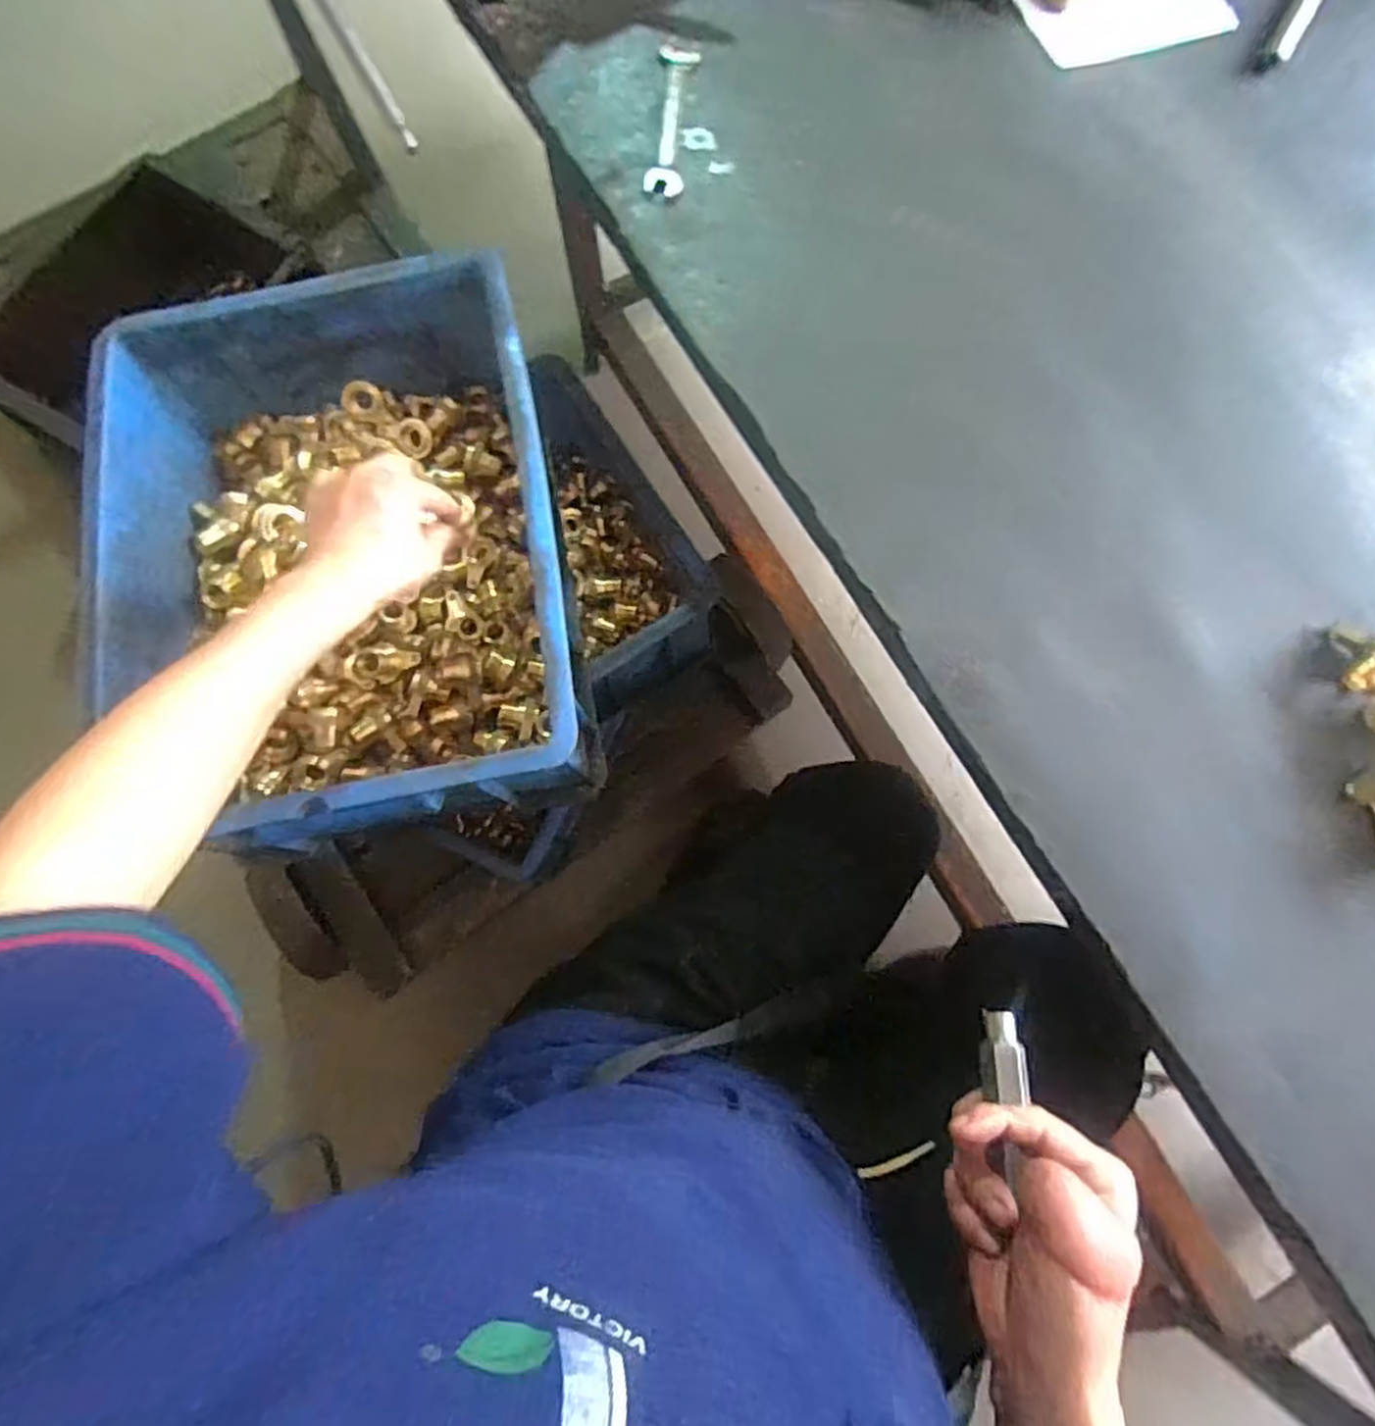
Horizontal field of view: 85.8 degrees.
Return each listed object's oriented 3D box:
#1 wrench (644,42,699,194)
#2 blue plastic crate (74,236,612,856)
[{"bbox_3d":[-0.012,-0.443,0.550,0.029,0.004,0.139,5,75,2],"label":"wrench"},{"bbox_3d":[-0.251,-0.115,0.549,0.315,0.132,0.406,-14,76,-3],"label":"blue plastic crate"}]

